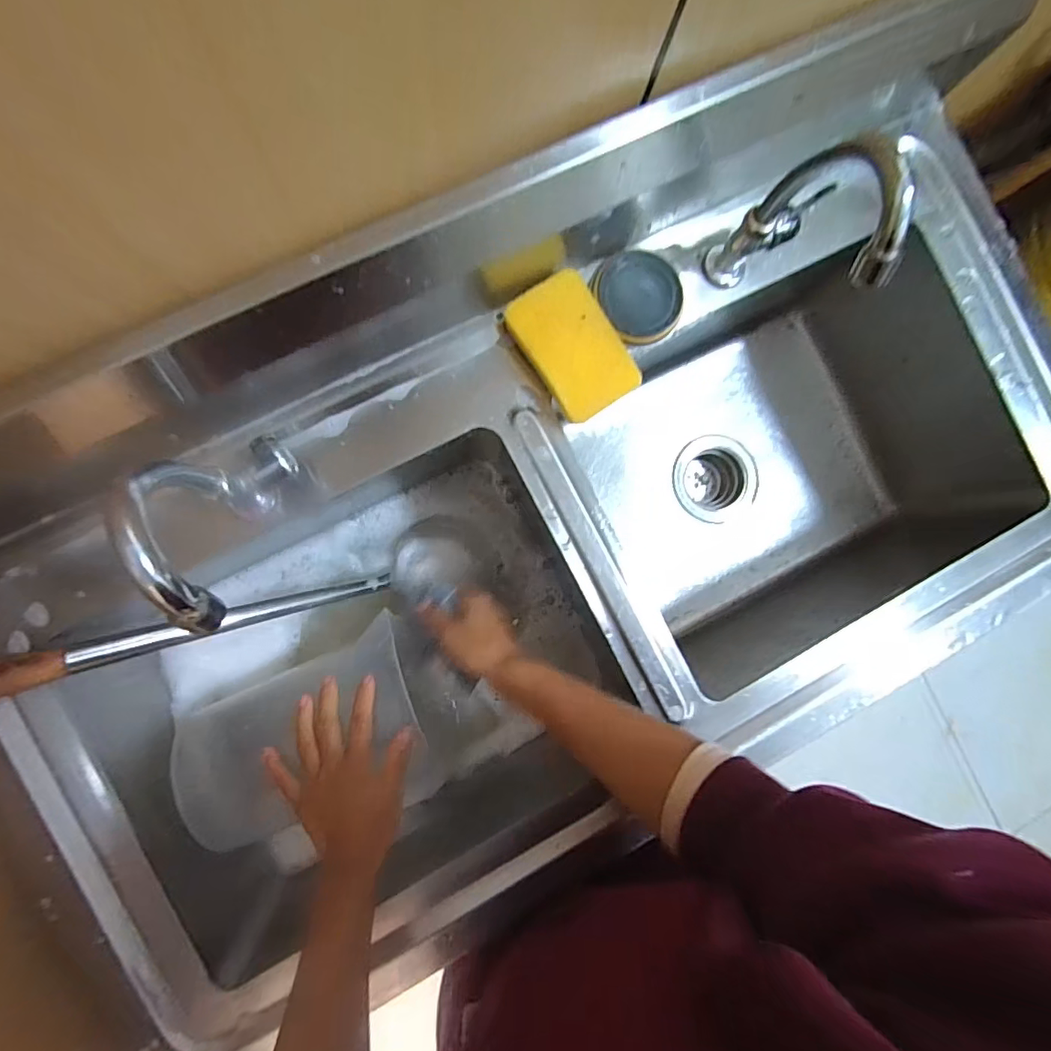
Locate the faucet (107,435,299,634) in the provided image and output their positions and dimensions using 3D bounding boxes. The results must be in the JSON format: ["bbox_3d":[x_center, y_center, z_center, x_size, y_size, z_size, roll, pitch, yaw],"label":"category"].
[{"bbox_3d":[-0.189,-0.002,0.338,0.044,0.190,0.115,-1,88,-6],"label":"faucet"}]

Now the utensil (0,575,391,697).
[{"bbox_3d":[-0.294,0.091,0.462,0.366,0.028,0.025,-13,89,-41],"label":"utensil"}]

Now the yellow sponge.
[{"bbox_3d":[0.039,-0.147,0.446,0.072,0.030,0.111,-33,91,-6],"label":"yellow sponge"}]

